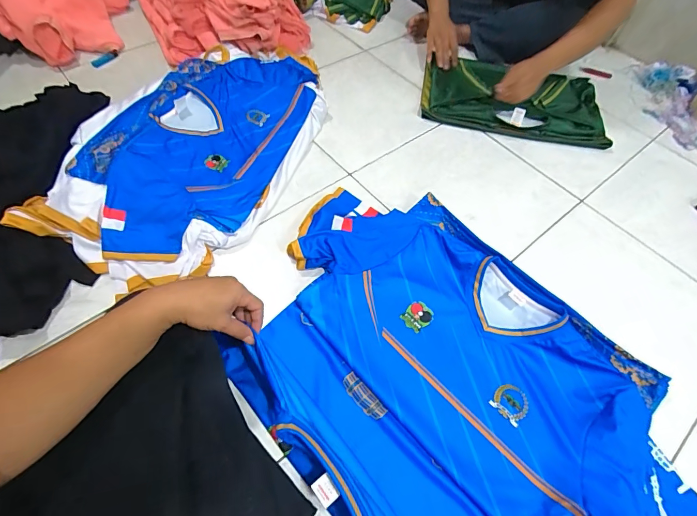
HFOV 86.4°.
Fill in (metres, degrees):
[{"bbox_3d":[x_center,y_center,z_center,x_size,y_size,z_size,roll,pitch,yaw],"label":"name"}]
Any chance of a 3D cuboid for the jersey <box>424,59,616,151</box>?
[{"bbox_3d":[0.460,-0.458,1.050,0.484,0.048,0.295,8,60,2],"label":"jersey"}]

